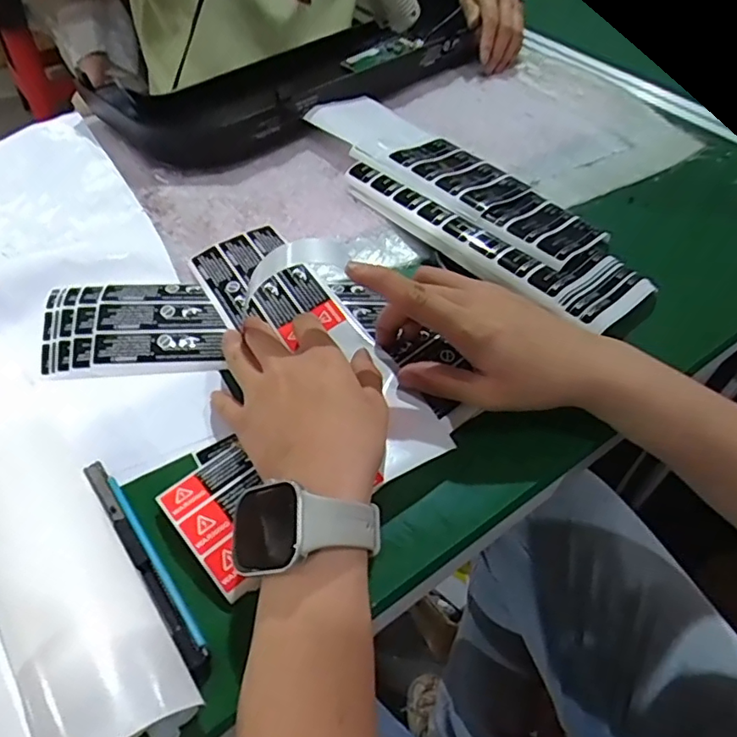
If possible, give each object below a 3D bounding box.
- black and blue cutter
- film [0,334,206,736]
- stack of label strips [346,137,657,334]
[{"bbox_3d":[-0.121,0.100,0.300,0.012,0.010,0.142,-32,57,-24],"label":"black and blue cutter"},{"bbox_3d":[-0.189,0.069,0.311,0.059,0.028,0.291,-31,57,-23],"label":"film"},{"bbox_3d":[0.102,-0.126,0.457,0.112,0.021,0.264,-36,62,-21],"label":"stack of label strips"}]

